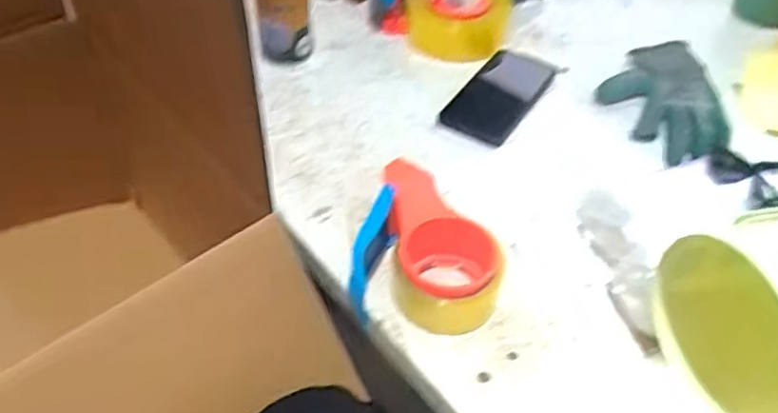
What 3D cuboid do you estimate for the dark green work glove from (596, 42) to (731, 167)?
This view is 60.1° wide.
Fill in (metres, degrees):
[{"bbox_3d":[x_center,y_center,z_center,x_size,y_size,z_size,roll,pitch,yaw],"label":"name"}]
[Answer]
[{"bbox_3d":[0.317,-0.124,0.763,0.134,0.023,0.191,-7,45,-7],"label":"dark green work glove"}]

